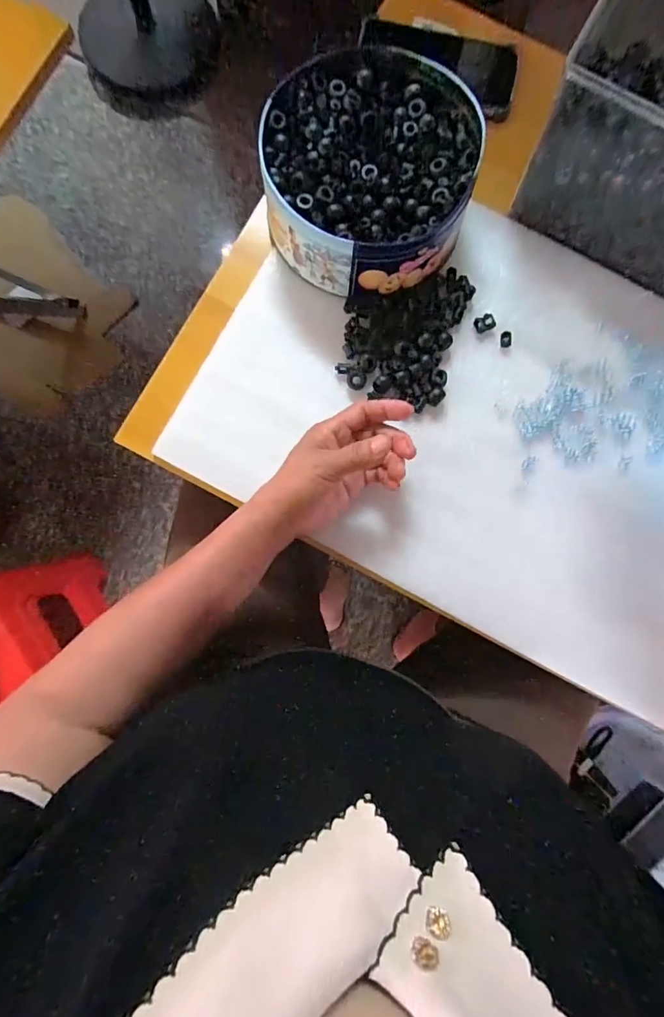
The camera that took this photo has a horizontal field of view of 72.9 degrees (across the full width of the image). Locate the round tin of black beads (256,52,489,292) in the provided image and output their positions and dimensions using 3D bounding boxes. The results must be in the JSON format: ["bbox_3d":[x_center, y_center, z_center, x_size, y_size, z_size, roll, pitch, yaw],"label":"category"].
[{"bbox_3d":[0.034,-0.304,0.408,0.186,0.057,0.200,-7,83,-4],"label":"round tin of black beads"}]

